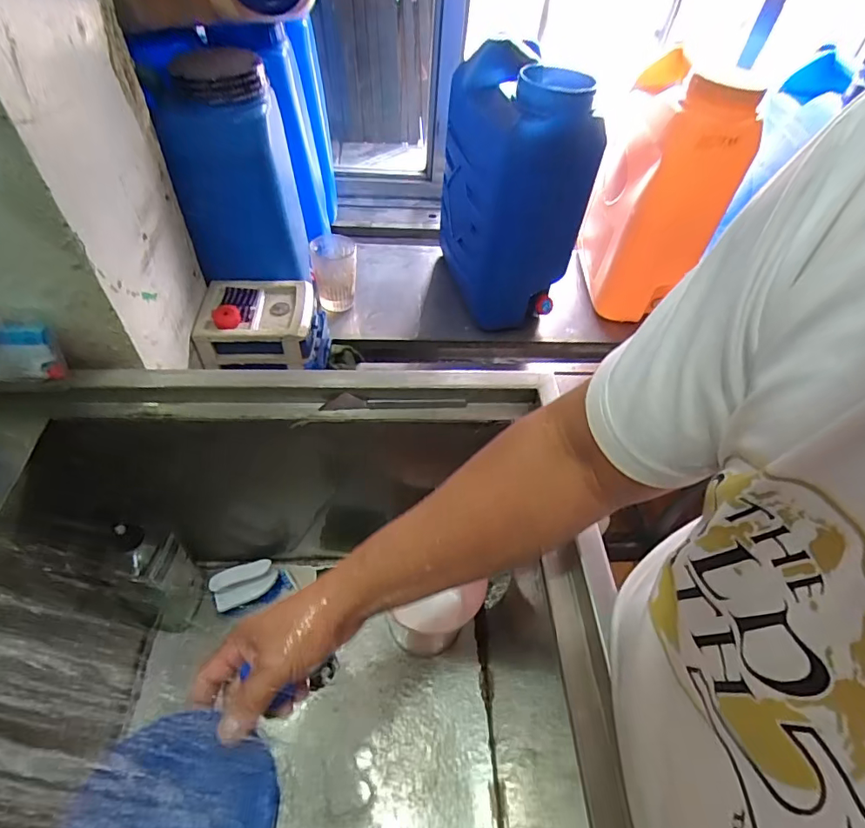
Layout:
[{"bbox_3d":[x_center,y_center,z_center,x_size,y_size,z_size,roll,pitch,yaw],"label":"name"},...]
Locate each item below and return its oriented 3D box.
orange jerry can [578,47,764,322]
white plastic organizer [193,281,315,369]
[{"bbox_3d":[0.423,-0.437,0.969,0.179,0.386,0.308,9,50,2],"label":"orange jerry can"},{"bbox_3d":[-0.275,-0.145,0.793,0.165,0.071,0.142,-2,50,-7],"label":"white plastic organizer"}]

